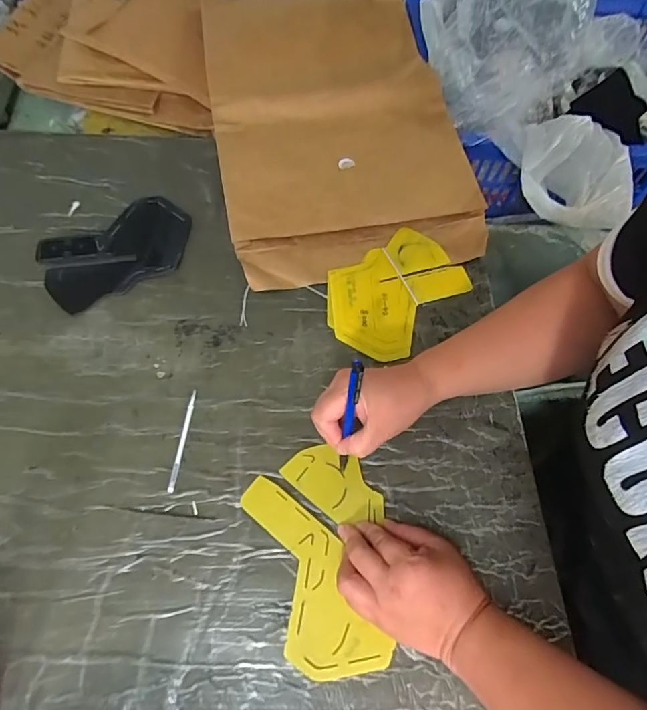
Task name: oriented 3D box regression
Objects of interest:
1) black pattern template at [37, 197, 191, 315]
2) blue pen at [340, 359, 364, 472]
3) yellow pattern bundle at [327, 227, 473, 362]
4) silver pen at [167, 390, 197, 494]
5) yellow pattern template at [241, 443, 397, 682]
[{"bbox_3d":[-0.262,-0.136,0.590,0.189,0.011,0.121,-33,68,-20],"label":"black pattern template"},{"bbox_3d":[0.024,0.062,0.425,0.009,0.139,0.017,3,41,-3],"label":"blue pen"},{"bbox_3d":[0.091,-0.078,0.577,0.186,0.013,0.139,-31,67,-19],"label":"yellow pattern bundle"},{"bbox_3d":[-0.148,0.089,0.483,0.007,0.006,0.108,7,61,-1],"label":"silver pen"},{"bbox_3d":[0.006,0.185,0.431,0.120,0.005,0.192,-18,63,-11],"label":"yellow pattern template"}]

